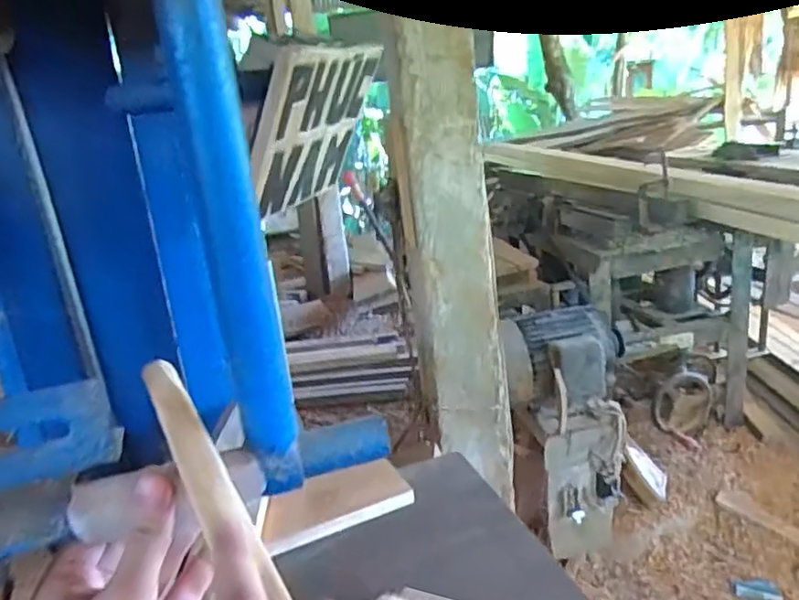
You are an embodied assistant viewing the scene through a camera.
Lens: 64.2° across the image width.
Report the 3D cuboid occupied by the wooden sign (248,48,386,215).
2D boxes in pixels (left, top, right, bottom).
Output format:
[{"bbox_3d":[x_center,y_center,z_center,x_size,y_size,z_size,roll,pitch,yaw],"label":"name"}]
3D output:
[{"bbox_3d":[-0.073,-0.148,0.557,0.011,0.145,0.167,28,29,12],"label":"wooden sign"}]

